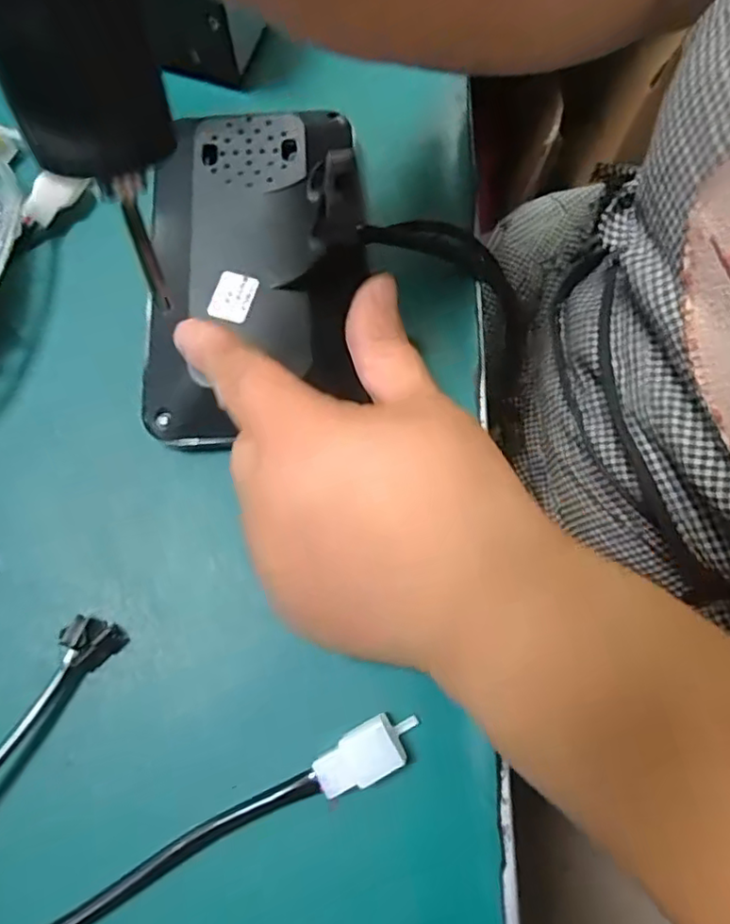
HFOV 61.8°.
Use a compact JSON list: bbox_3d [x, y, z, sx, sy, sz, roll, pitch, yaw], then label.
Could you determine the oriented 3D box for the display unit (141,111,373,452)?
[{"bbox_3d":[-0.046,-0.081,0.252,0.087,0.021,0.144,-2,74,-1],"label":"display unit"}]

